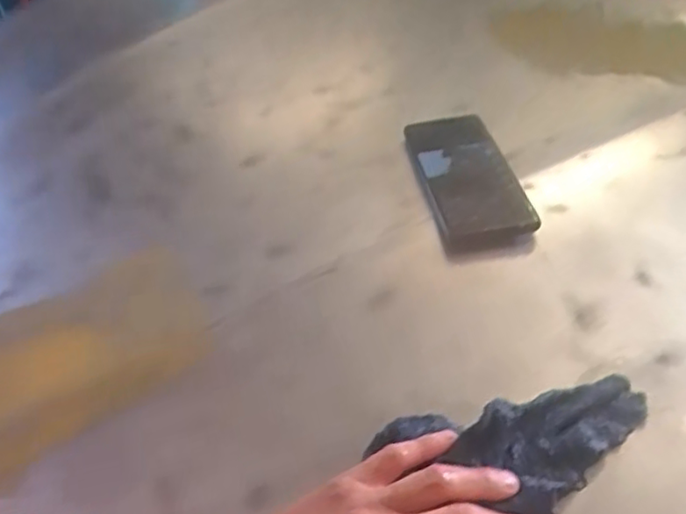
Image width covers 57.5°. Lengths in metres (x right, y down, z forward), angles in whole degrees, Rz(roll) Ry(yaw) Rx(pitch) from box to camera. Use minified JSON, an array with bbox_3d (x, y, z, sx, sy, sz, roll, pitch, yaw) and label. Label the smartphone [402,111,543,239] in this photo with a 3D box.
[{"bbox_3d":[0.109,-0.076,0.558,0.076,0.008,0.165,-15,46,4],"label":"smartphone"}]

